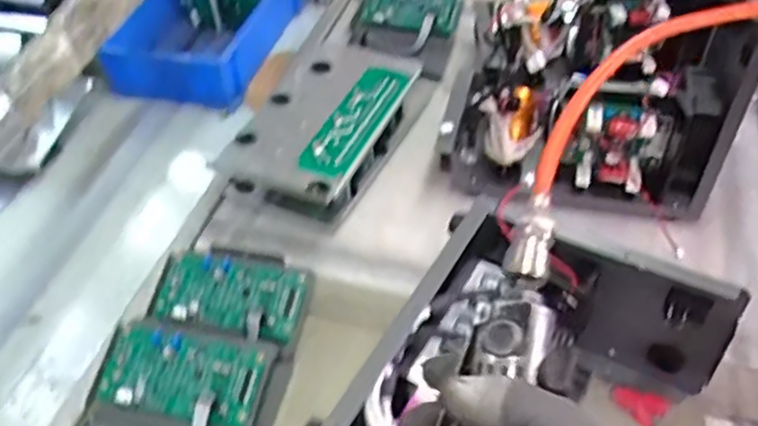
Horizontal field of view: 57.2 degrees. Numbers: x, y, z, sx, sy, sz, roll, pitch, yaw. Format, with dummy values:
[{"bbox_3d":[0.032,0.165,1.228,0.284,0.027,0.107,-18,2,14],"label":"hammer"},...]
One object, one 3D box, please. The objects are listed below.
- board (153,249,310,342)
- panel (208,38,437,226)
[{"bbox_3d":[-0.144,0.076,0.676,0.141,0.018,0.075,10,65,10],"label":"board"},{"bbox_3d":[-0.065,-0.114,0.864,0.180,0.071,0.310,17,49,19],"label":"panel"}]

